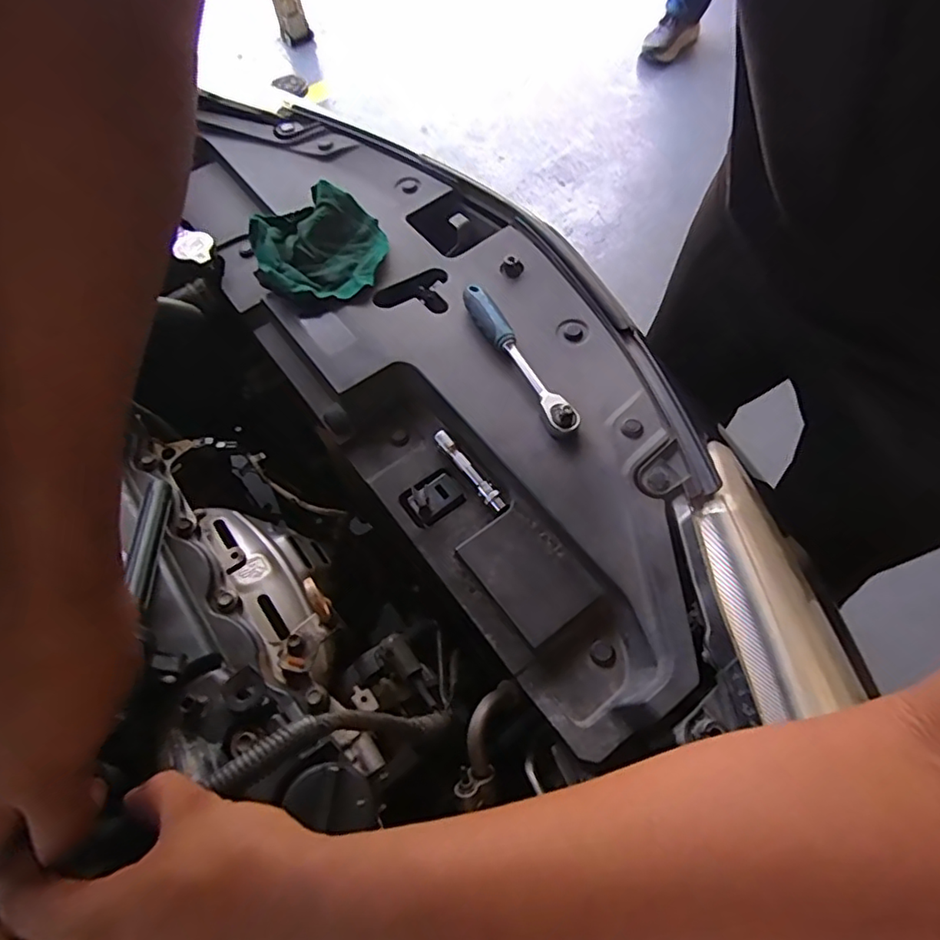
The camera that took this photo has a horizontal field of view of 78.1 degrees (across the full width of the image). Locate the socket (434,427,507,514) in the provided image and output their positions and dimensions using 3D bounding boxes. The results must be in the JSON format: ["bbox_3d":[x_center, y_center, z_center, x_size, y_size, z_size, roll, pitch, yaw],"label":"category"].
[{"bbox_3d":[-0.001,-0.001,0.500,0.013,0.009,0.093,-33,64,-13],"label":"socket"}]

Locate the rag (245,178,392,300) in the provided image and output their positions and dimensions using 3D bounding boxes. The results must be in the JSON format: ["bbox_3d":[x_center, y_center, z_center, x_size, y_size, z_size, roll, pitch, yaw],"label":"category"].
[{"bbox_3d":[-0.151,-0.226,0.590,0.136,0.042,0.121,-37,65,-15],"label":"rag"}]

